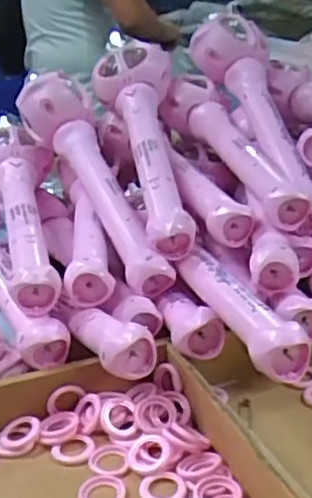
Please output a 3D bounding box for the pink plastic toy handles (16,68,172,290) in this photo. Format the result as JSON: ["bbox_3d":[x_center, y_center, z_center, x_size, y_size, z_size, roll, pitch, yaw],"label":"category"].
[{"bbox_3d":[-0.066,-0.075,0.737,0.079,0.074,0.306,-15,56,-26],"label":"pink plastic toy handles"}]

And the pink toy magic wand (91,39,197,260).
[{"bbox_3d":[-0.012,-0.123,0.757,0.094,0.086,0.323,-6,49,-6],"label":"pink toy magic wand"}]

